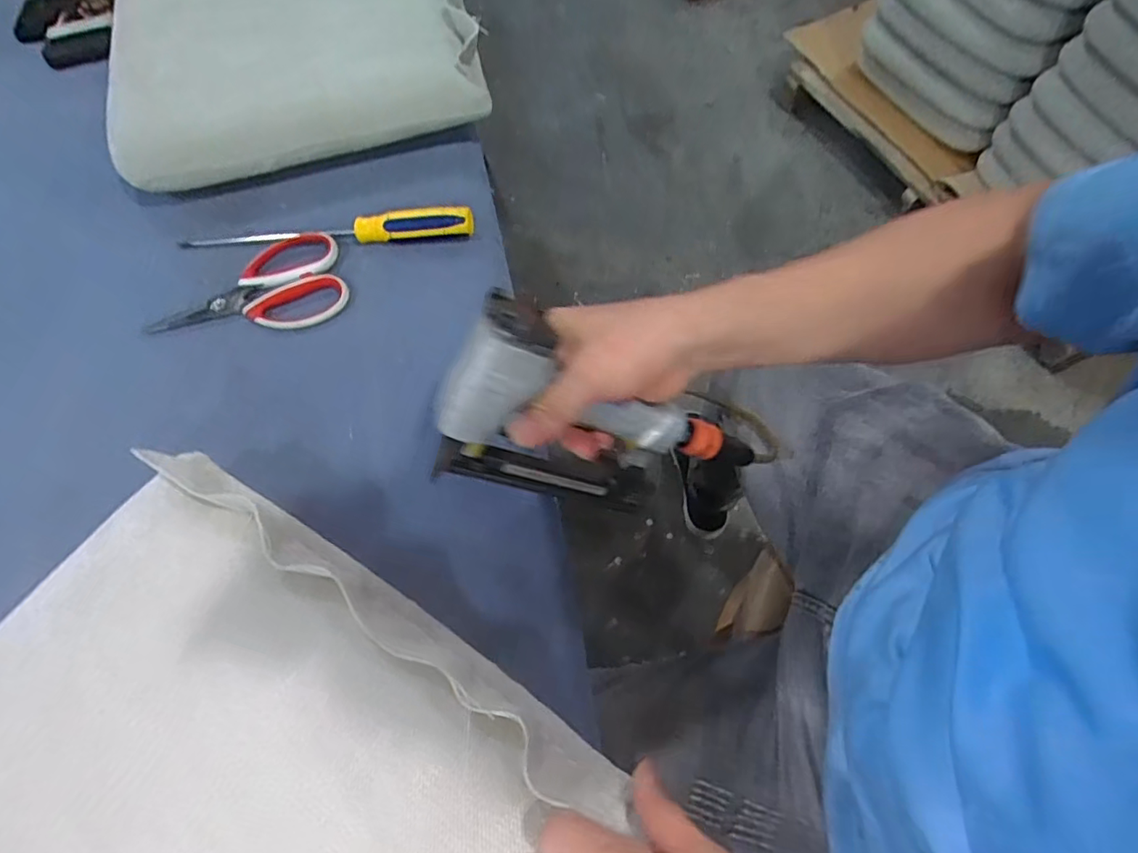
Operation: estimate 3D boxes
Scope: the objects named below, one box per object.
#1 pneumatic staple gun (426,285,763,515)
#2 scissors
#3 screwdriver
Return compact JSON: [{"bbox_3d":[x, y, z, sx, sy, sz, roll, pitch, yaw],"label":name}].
[{"bbox_3d":[0.009,0.001,0.416,0.124,0.247,0.050,-43,43,26],"label":"pneumatic staple gun"},{"bbox_3d":[-0.298,-0.122,0.522,0.178,0.013,0.096,-17,67,-5],"label":"scissors"},{"bbox_3d":[-0.236,-0.189,0.544,0.285,0.032,0.024,0,66,3],"label":"screwdriver"}]

